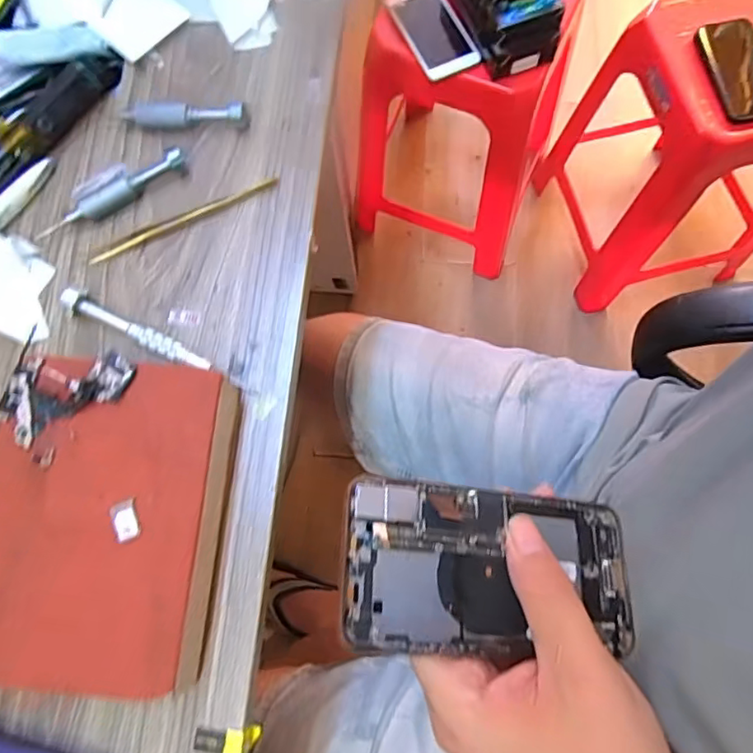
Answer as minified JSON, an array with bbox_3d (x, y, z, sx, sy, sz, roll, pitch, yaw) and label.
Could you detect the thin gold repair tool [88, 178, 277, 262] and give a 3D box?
[{"bbox_3d":[-0.124,-0.102,0.370,0.129,0.008,0.006,-24,76,-7],"label":"thin gold repair tool"}]

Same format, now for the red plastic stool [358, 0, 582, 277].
[{"bbox_3d":[0.149,-0.436,1.001,0.299,0.444,0.281,21,76,7],"label":"red plastic stool"}]

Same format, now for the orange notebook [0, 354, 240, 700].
[{"bbox_3d":[-0.141,0.074,0.301,0.118,0.041,0.161,5,75,1],"label":"orange notebook"}]

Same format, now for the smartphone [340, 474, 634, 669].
[{"bbox_3d":[0.053,0.085,0.255,0.139,0.007,0.068,10,69,-18],"label":"smartphone"}]

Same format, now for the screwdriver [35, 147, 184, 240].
[{"bbox_3d":[-0.171,-0.117,0.368,0.102,0.019,0.018,-28,77,-7],"label":"screwdriver"}]

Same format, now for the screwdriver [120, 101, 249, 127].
[{"bbox_3d":[-0.130,-0.176,0.385,0.083,0.015,0.011,2,75,0],"label":"screwdriver"}]

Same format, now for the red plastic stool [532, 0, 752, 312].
[{"bbox_3d":[0.499,-0.358,0.941,0.273,0.433,0.304,-17,75,-3],"label":"red plastic stool"}]

